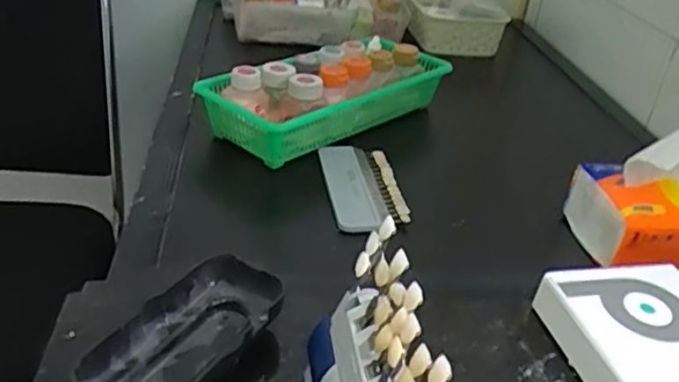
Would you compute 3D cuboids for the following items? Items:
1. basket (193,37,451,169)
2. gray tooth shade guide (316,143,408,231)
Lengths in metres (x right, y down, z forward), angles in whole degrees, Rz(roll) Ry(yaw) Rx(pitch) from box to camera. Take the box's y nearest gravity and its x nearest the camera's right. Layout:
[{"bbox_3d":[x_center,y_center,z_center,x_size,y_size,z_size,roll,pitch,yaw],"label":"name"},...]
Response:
[{"bbox_3d":[-0.010,-0.107,0.723,0.122,0.086,0.277,30,38,35],"label":"basket"},{"bbox_3d":[0.023,-0.004,0.615,0.068,0.012,0.153,0,31,-10],"label":"gray tooth shade guide"}]

